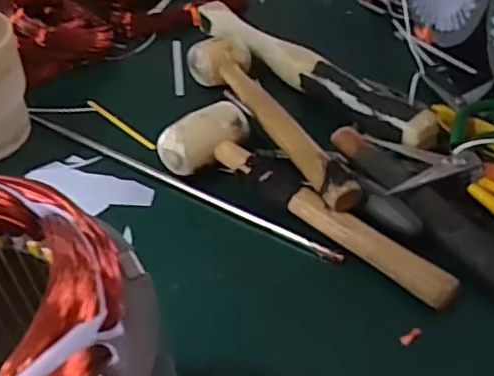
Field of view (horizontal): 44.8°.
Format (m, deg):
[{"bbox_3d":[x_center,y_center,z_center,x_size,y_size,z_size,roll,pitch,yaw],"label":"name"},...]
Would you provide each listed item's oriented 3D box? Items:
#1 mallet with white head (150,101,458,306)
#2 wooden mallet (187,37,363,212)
[{"bbox_3d":[0.045,0.007,0.457,0.256,0.045,0.073,27,51,31],"label":"mallet with white head"},{"bbox_3d":[0.012,-0.061,0.519,0.063,0.048,0.260,-17,44,-12],"label":"wooden mallet"}]

